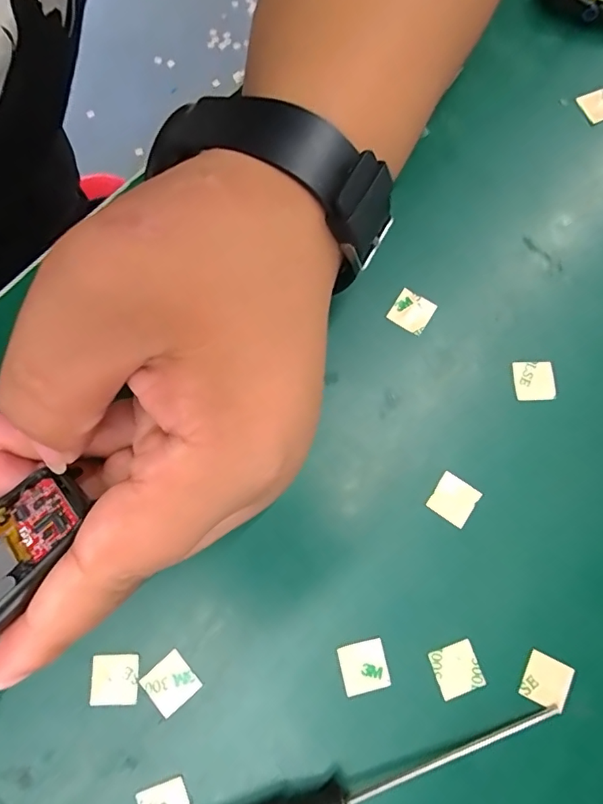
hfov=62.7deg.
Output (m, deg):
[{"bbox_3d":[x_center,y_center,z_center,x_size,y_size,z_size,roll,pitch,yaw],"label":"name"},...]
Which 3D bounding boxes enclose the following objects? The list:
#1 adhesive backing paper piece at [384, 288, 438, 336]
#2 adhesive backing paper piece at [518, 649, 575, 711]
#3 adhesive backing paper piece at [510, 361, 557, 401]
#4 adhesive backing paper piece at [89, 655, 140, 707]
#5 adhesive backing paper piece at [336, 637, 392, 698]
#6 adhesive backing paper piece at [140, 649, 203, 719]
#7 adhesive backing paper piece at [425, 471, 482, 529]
[{"bbox_3d":[0.044,-0.036,0.197,0.015,0.004,0.015,33,81,10],"label":"adhesive backing paper piece"},{"bbox_3d":[0.083,0.095,0.168,0.015,0.004,0.015,27,81,6],"label":"adhesive backing paper piece"},{"bbox_3d":[0.090,-0.008,0.193,0.015,0.004,0.015,-3,80,0],"label":"adhesive backing paper piece"},{"bbox_3d":[-0.062,0.092,0.165,0.015,0.004,0.015,-1,77,-2],"label":"adhesive backing paper piece"},{"bbox_3d":[0.021,0.090,0.168,0.016,0.004,0.016,-14,82,-2],"label":"adhesive backing paper piece"},{"bbox_3d":[-0.044,0.094,0.165,0.015,0.004,0.015,-39,81,-11],"label":"adhesive backing paper piece"},{"bbox_3d":[0.056,0.035,0.179,0.015,0.004,0.015,33,78,7],"label":"adhesive backing paper piece"}]

